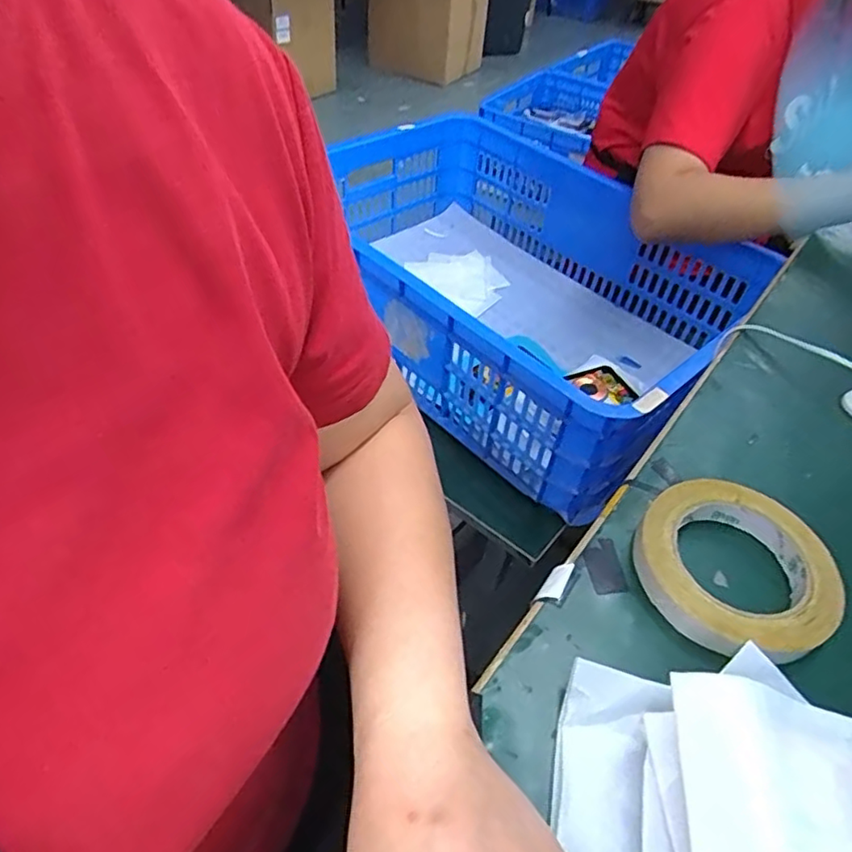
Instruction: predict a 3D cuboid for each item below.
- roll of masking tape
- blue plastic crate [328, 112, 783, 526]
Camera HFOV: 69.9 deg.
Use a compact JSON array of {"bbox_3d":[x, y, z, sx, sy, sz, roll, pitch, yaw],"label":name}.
[{"bbox_3d":[0.189,0.084,0.372,0.112,0.024,0.112,2,45,-2],"label":"roll of masking tape"},{"bbox_3d":[0.113,-0.212,0.856,0.442,0.183,0.647,-31,56,-30],"label":"blue plastic crate"}]

